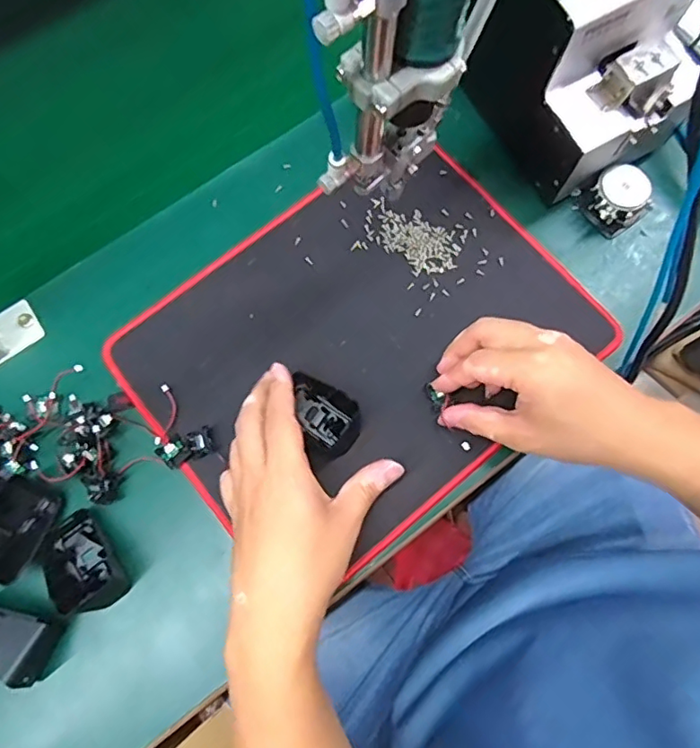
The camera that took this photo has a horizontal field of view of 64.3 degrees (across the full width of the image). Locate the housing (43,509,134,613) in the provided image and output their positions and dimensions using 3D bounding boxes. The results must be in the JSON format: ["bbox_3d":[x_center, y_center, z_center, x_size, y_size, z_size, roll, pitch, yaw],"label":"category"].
[{"bbox_3d":[-0.197,0.140,0.407,0.048,0.032,0.071,-38,79,-10],"label":"housing"}]

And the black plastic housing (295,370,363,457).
[{"bbox_3d":[-0.020,0.027,0.432,0.042,0.024,0.067,-44,77,-10],"label":"black plastic housing"}]

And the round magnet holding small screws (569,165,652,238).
[{"bbox_3d":[0.230,-0.154,0.482,0.049,0.033,0.054,-42,79,-10],"label":"round magnet holding small screws"}]

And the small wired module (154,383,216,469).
[{"bbox_3d":[-0.138,0.045,0.437,0.065,0.009,0.042,42,79,10],"label":"small wired module"}]

